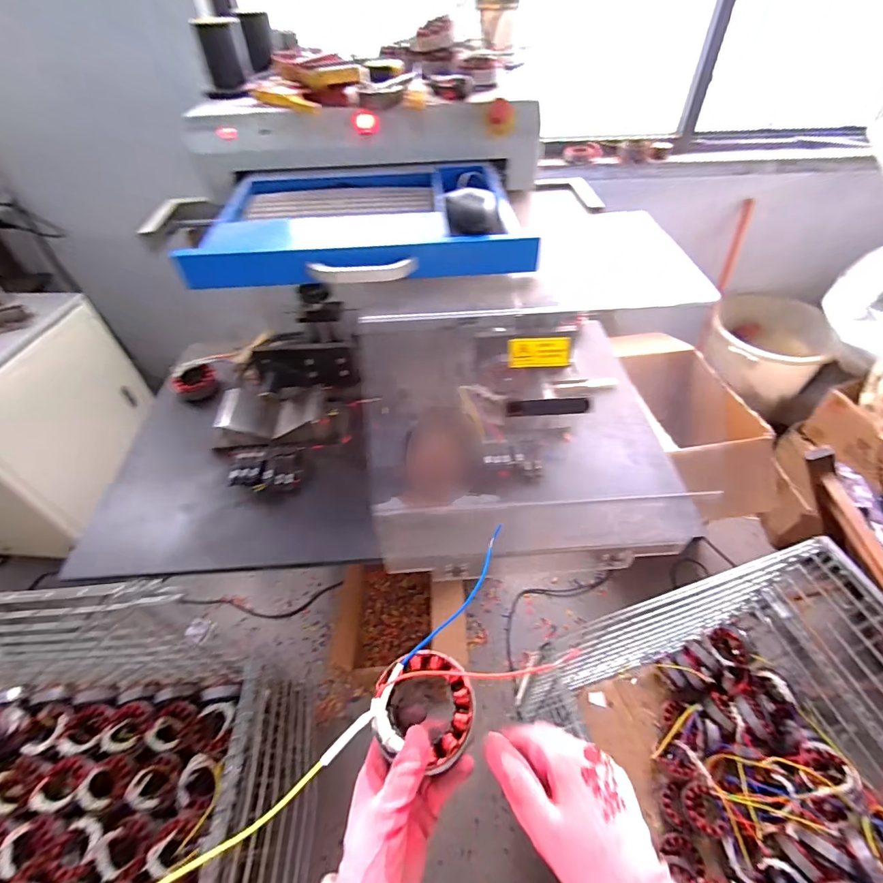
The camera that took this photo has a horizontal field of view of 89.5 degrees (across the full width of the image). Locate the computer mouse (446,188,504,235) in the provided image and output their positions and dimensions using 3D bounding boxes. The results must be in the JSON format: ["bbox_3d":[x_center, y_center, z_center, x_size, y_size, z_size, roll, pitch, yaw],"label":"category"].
[{"bbox_3d":[0.043,-0.317,0.607,0.073,0.035,0.088,-6,49,-2],"label":"computer mouse"}]

